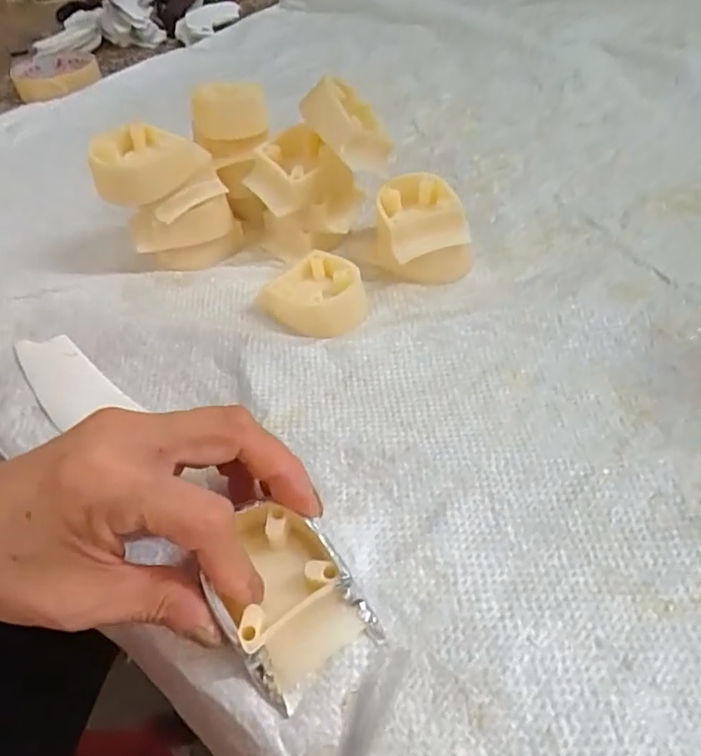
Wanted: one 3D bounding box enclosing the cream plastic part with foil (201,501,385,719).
[{"bbox_3d":[-0.025,0.077,0.204,0.047,0.023,0.062,-29,52,-21],"label":"cream plastic part with foil"}]

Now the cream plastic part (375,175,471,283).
[{"bbox_3d":[0.043,-0.089,0.336,0.058,0.040,0.064,0,48,3],"label":"cream plastic part"}]

